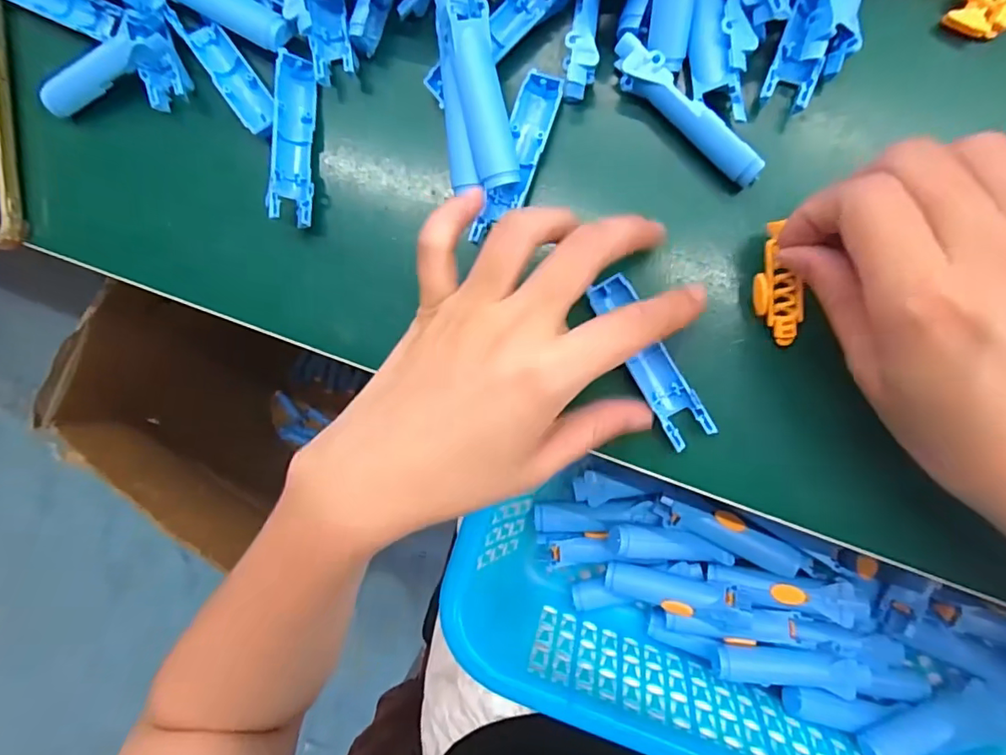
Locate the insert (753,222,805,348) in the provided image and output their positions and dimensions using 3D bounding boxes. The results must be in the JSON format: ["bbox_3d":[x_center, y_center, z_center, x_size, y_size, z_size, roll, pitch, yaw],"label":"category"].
[{"bbox_3d":[0.110,-0.037,0.213,0.018,0.005,0.048,-15,101,8],"label":"insert"}]

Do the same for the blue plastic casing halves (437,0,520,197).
[{"bbox_3d":[-0.013,-0.119,0.224,0.028,0.011,0.073,-7,105,9],"label":"blue plastic casing halves"}]

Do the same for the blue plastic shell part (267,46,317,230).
[{"bbox_3d":[-0.098,-0.111,0.246,0.015,0.012,0.079,2,89,9],"label":"blue plastic shell part"}]

